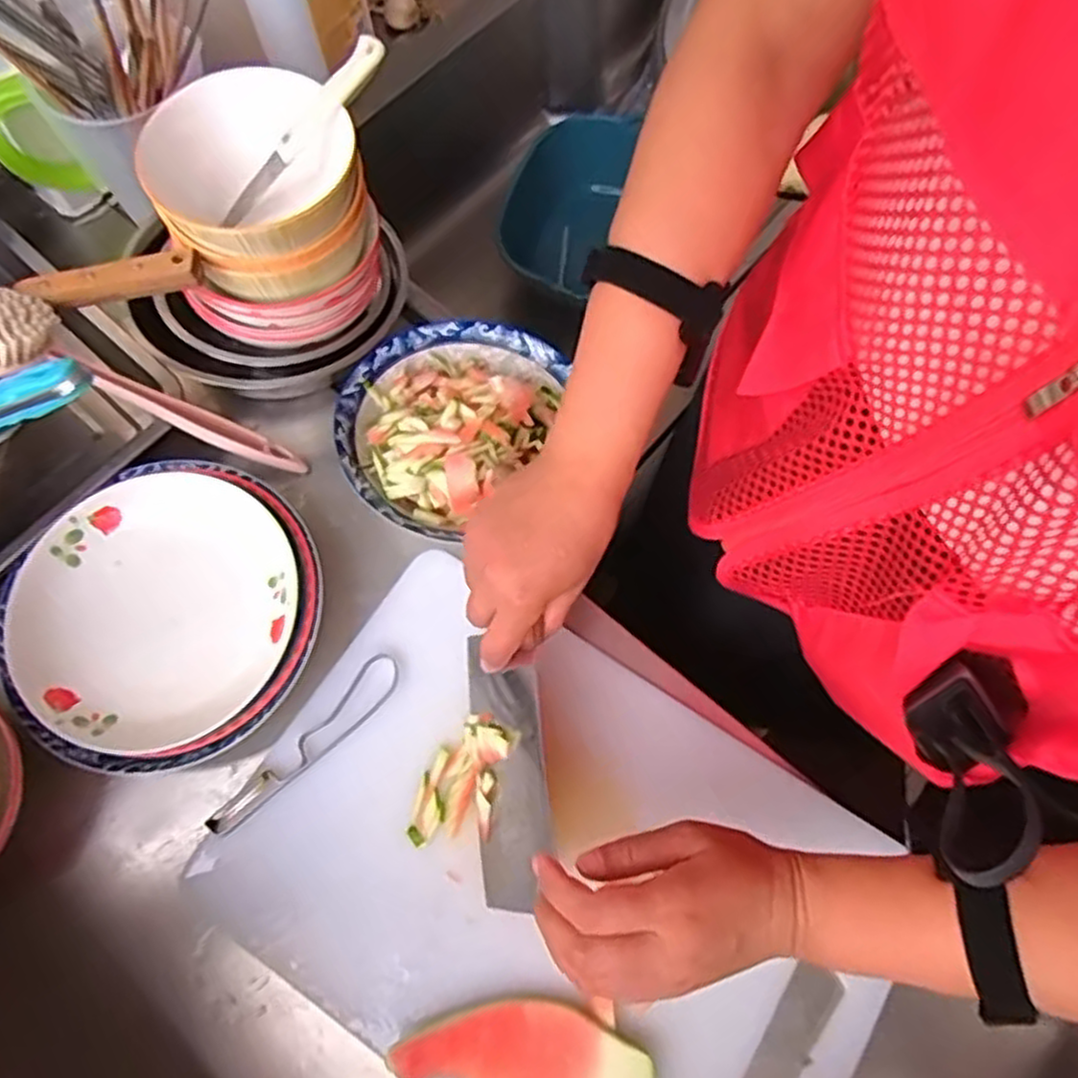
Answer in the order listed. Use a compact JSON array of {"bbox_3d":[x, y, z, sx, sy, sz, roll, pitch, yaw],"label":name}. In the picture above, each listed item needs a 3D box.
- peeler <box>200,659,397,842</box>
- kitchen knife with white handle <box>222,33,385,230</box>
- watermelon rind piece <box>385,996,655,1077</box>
[{"bbox_3d":[-0.162,0.147,0.534,0.031,0.006,0.164,41,74,13],"label":"peeler"},{"bbox_3d":[-0.172,-0.289,0.541,0.168,0.018,0.019,-36,71,22],"label":"kitchen knife with white handle"},{"bbox_3d":[-0.007,0.320,0.459,0.142,0.016,0.080,28,71,9],"label":"watermelon rind piece"}]

